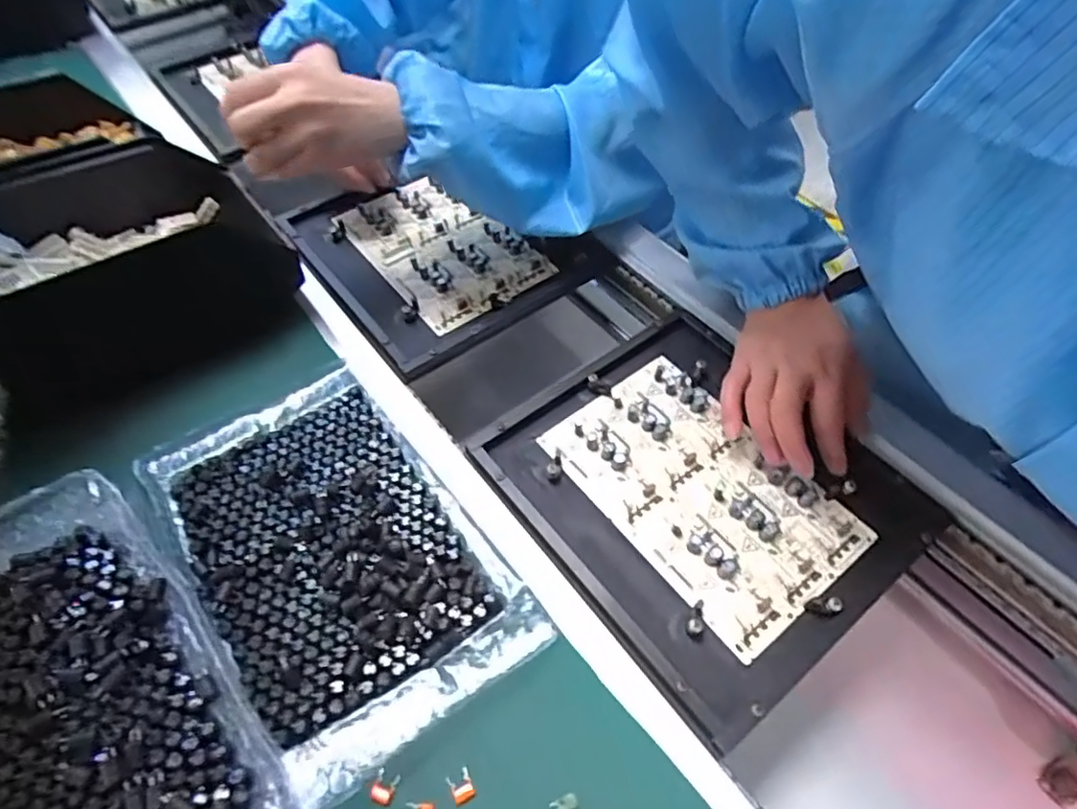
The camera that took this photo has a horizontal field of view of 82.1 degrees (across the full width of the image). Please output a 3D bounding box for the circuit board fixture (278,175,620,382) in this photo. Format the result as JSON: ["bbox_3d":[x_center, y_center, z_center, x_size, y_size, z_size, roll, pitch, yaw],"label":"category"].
[{"bbox_3d":[-0.101,-0.160,0.612,0.225,0.017,0.257,-32,59,-22],"label":"circuit board fixture"}]

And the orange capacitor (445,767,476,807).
[{"bbox_3d":[-0.041,0.206,0.334,0.012,0.004,0.015,-22,56,-16],"label":"orange capacitor"}]

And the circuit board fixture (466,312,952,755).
[{"bbox_3d":[0.111,0.055,0.446,0.221,0.016,0.256,-32,59,-22],"label":"circuit board fixture"}]

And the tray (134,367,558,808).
[{"bbox_3d":[-0.137,0.090,0.404,0.155,0.025,0.266,-34,60,-23],"label":"tray"}]

